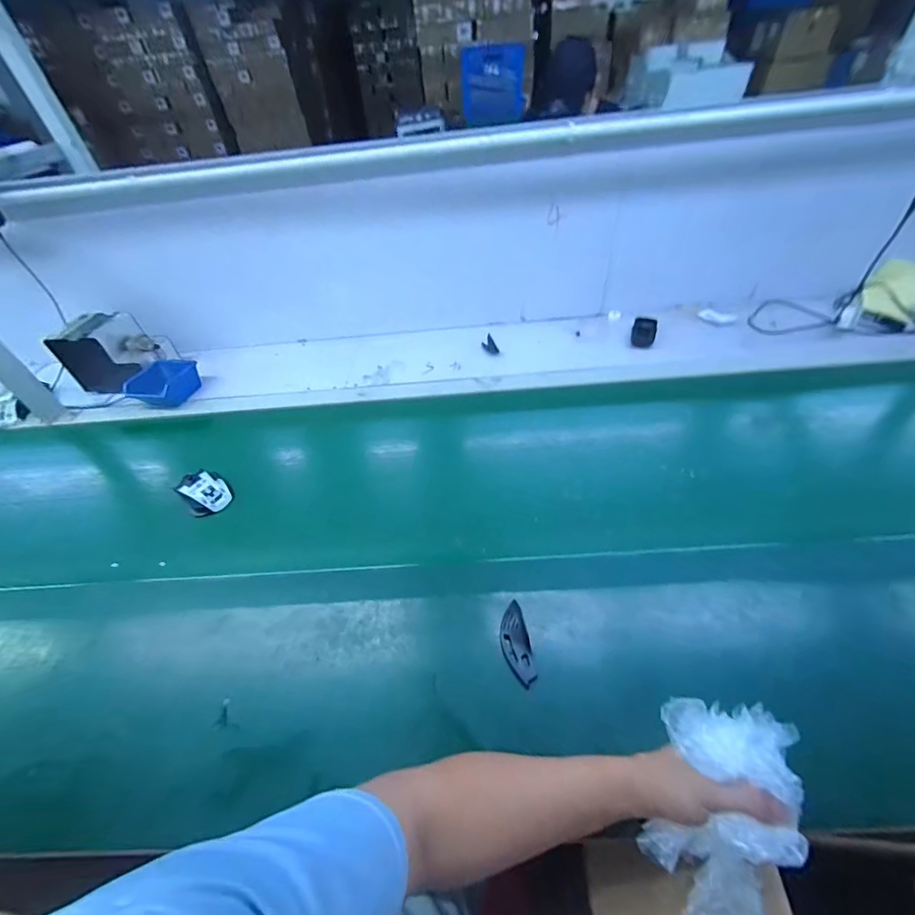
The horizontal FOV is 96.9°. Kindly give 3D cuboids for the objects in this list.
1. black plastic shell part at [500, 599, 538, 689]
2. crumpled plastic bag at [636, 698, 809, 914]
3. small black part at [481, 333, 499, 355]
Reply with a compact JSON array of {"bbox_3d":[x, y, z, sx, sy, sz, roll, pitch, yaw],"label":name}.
[{"bbox_3d":[0.073,0.233,0.512,0.034,0.008,0.097,-10,47,-3],"label":"black plastic shell part"},{"bbox_3d":[0.222,0.312,0.342,0.100,0.067,0.184,9,84,13],"label":"crumpled plastic bag"},{"bbox_3d":[0.075,-0.274,0.978,0.034,0.007,0.089,-12,50,-5],"label":"small black part"}]

